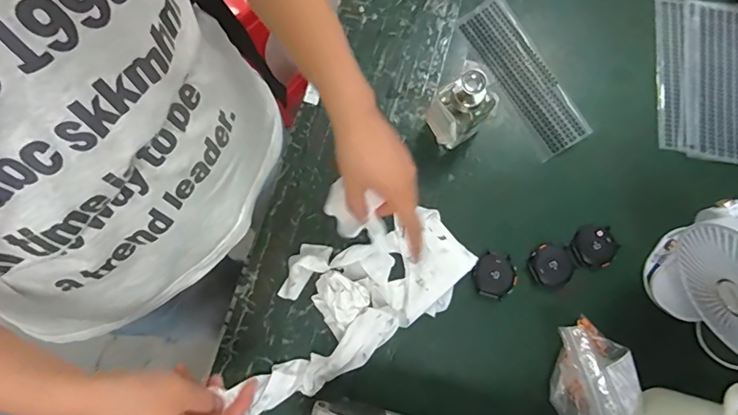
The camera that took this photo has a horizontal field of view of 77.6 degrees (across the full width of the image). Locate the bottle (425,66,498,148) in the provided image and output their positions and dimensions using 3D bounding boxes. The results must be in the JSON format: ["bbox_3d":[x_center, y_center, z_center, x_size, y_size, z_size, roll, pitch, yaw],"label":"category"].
[{"bbox_3d":[0.110,-0.118,0.533,0.059,0.121,0.052,-33,79,-8],"label":"bottle"}]

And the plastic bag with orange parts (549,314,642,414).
[{"bbox_3d":[0.243,0.191,0.468,0.081,0.100,0.139,0,77,0],"label":"plastic bag with orange parts"}]

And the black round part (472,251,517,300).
[{"bbox_3d":[0.149,0.081,0.542,0.050,0.008,0.051,0,77,0],"label":"black round part"}]

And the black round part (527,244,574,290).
[{"bbox_3d":[0.217,0.070,0.545,0.049,0.007,0.050,0,77,0],"label":"black round part"}]

